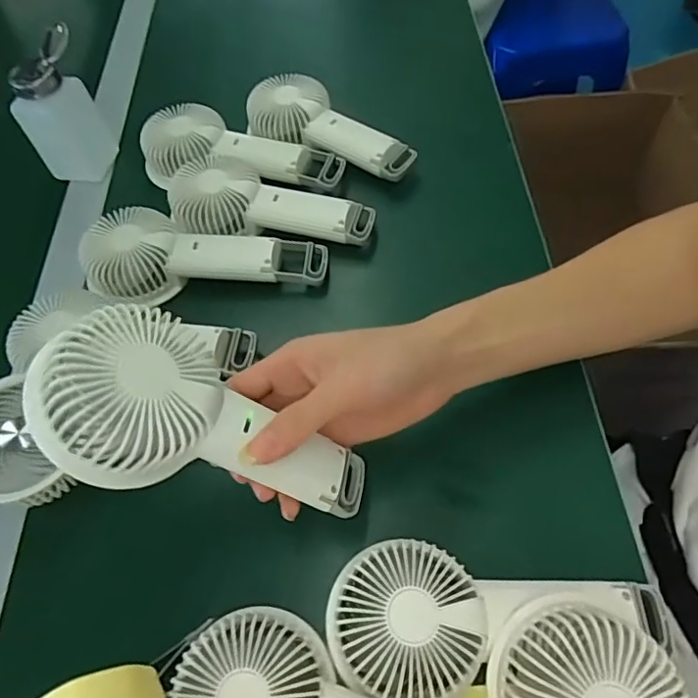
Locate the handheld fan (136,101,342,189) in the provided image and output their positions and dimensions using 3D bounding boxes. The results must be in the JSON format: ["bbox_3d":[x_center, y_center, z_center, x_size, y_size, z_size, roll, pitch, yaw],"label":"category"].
[{"bbox_3d":[-0.101,-0.190,0.514,0.194,0.037,0.075,5,60,7],"label":"handheld fan"}]

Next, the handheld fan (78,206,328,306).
[{"bbox_3d":[-0.118,-0.081,0.452,0.193,0.041,0.074,-2,59,3],"label":"handheld fan"}]

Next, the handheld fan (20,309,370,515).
[{"bbox_3d":[-0.066,0.043,0.289,0.182,0.034,0.078,28,56,-27],"label":"handheld fan"}]

